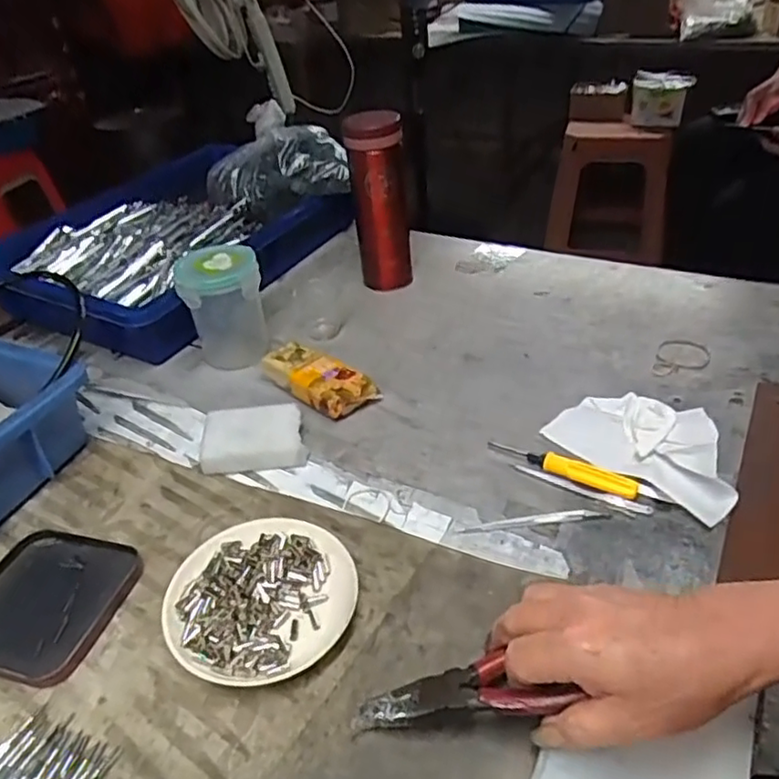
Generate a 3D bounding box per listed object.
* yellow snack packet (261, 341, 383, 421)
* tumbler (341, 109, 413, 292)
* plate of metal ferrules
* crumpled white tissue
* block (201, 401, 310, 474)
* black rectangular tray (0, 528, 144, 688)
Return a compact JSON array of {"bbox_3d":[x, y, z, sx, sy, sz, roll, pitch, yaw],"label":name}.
[{"bbox_3d":[-0.066,-0.010,0.605,0.108,0.034,0.051,28,48,36],"label":"yellow snack packet"},{"bbox_3d":[-0.009,-0.196,0.713,0.060,0.194,0.052,-3,37,2],"label":"tumbler"},{"bbox_3d":[-0.082,0.136,0.418,0.117,0.023,0.112,-3,37,2],"label":"plate of metal ferrules"},{"bbox_3d":[0.209,0.032,0.509,0.096,0.035,0.147,-31,44,-31],"label":"crumpled white tissue"},{"bbox_3d":[-0.115,0.041,0.550,0.083,0.023,0.065,-6,37,-2],"label":"block"},{"bbox_3d":[-0.236,0.141,0.439,0.104,0.013,0.104,6,38,14],"label":"black rectangular tray"}]

